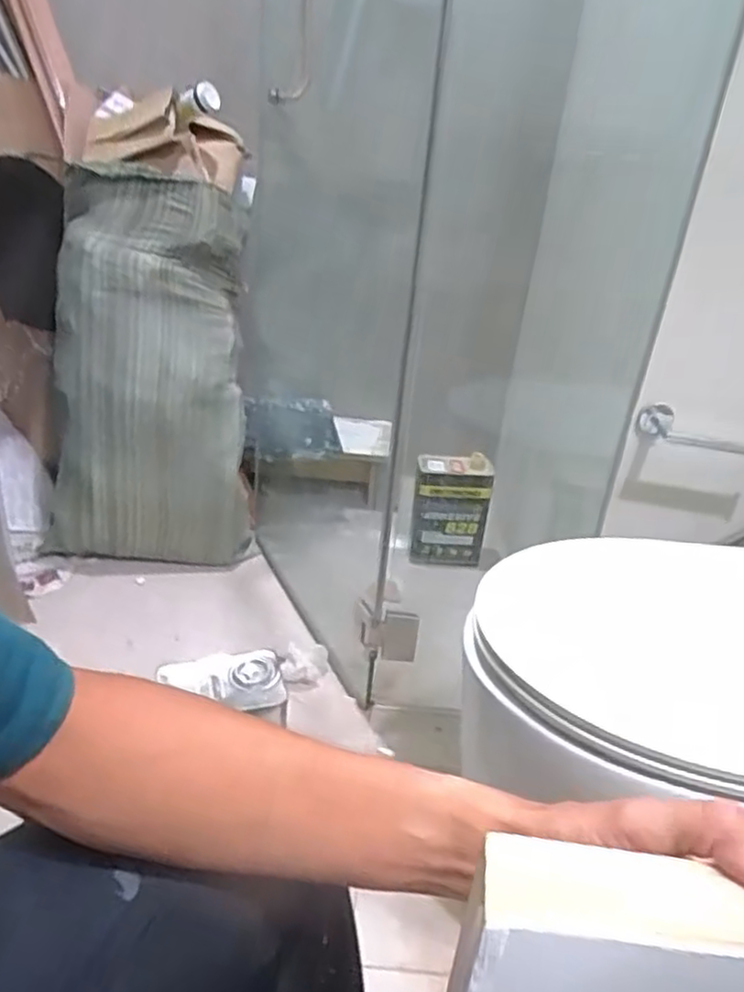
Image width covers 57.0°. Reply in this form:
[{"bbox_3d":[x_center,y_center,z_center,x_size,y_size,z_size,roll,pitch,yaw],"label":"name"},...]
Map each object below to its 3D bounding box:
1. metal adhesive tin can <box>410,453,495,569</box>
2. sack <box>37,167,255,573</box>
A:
[{"bbox_3d":[0.187,0.044,1.635,0.172,0.272,0.111,10,28,9],"label":"metal adhesive tin can"},{"bbox_3d":[-0.496,-0.281,1.529,0.414,0.863,0.180,-1,2,-12],"label":"sack"}]

